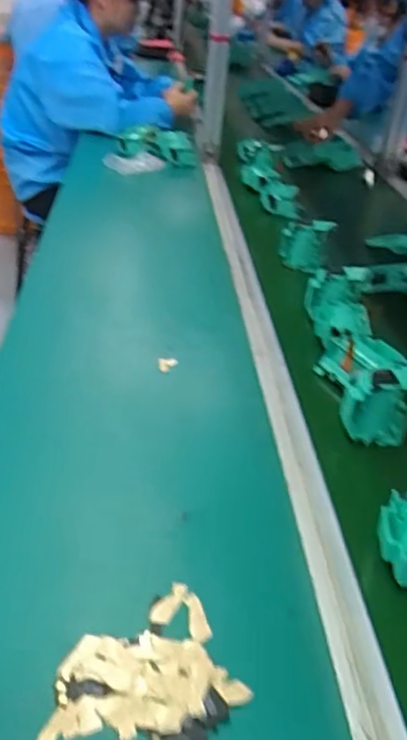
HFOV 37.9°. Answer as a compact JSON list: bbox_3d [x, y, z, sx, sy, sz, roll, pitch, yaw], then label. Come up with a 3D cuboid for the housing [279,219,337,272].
[{"bbox_3d":[0.162,-0.198,0.951,0.075,0.083,0.026,14,37,12],"label":"housing"}]

